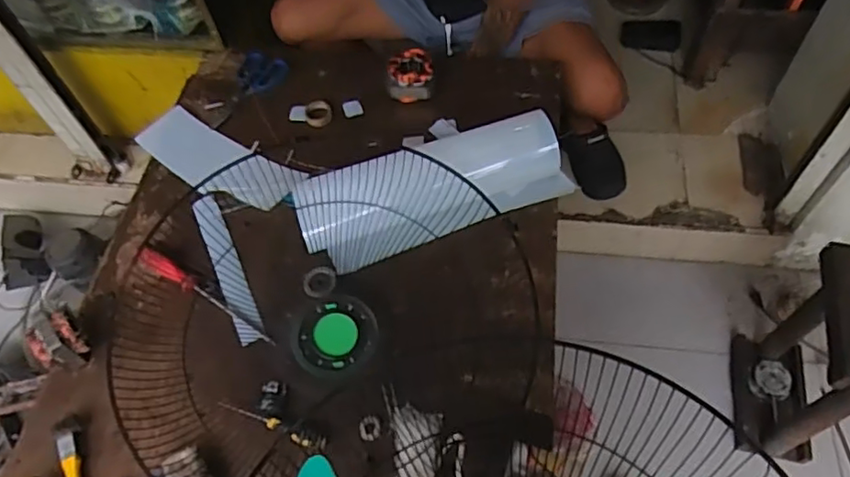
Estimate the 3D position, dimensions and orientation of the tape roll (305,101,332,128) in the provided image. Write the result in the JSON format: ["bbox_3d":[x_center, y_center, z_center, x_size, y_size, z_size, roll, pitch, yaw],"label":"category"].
[{"bbox_3d":[-0.174,-0.207,1.008,0.041,0.019,0.051,-6,57,2],"label":"tape roll"}]

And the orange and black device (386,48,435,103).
[{"bbox_3d":[-0.023,-0.263,1.006,0.076,0.046,0.080,-5,57,2],"label":"orange and black device"}]

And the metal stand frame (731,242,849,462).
[{"bbox_3d":[0.744,0.231,1.178,0.141,0.462,0.282,9,61,9],"label":"metal stand frame"}]

